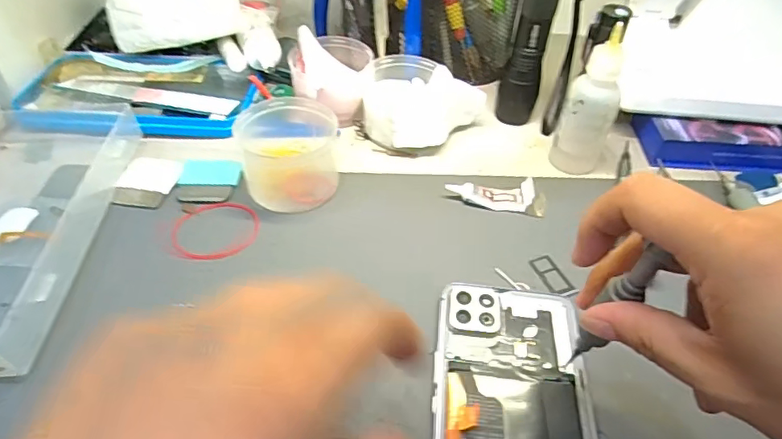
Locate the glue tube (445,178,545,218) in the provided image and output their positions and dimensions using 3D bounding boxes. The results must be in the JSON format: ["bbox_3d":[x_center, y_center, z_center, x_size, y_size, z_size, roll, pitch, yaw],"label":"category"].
[{"bbox_3d":[0.072,-0.020,0.347,0.064,0.014,0.023,10,46,7],"label":"glue tube"}]

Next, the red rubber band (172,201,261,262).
[{"bbox_3d":[-0.110,0.006,0.324,0.052,0.004,0.052,1,46,-1],"label":"red rubber band"}]

